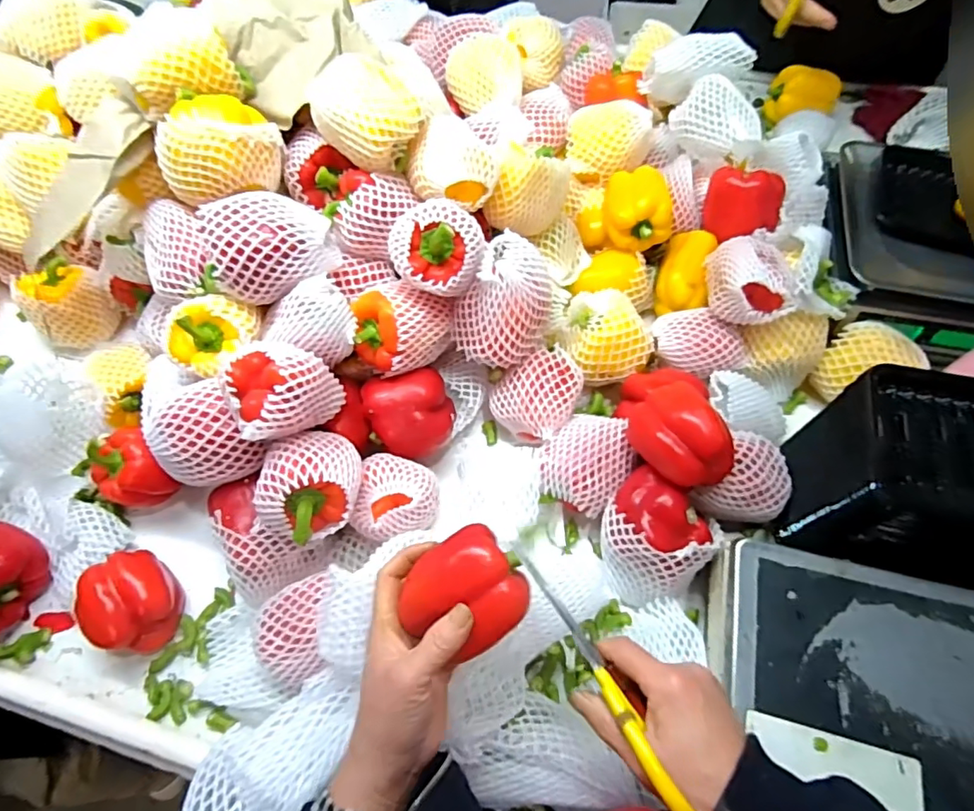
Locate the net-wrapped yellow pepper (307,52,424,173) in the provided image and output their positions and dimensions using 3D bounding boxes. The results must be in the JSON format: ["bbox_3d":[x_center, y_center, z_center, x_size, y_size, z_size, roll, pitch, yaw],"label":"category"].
[{"bbox_3d":[-0.120,-0.296,0.537,0.105,0.073,0.103,-15,64,-7],"label":"net-wrapped yellow pepper"}]

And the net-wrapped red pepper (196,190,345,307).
[{"bbox_3d":[-0.211,-0.158,0.529,0.117,0.074,0.078,-19,64,-9],"label":"net-wrapped red pepper"}]

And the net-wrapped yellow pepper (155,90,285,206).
[{"bbox_3d":[-0.273,-0.261,0.538,0.095,0.085,0.099,11,64,6],"label":"net-wrapped yellow pepper"}]

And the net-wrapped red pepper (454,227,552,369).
[{"bbox_3d":[0.019,-0.113,0.571,0.085,0.133,0.091,22,30,36],"label":"net-wrapped red pepper"}]

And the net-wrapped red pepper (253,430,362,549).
[{"bbox_3d":[-0.160,0.071,0.493,0.082,0.075,0.098,19,65,10],"label":"net-wrapped red pepper"}]

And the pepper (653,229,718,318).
[{"bbox_3d":[0.251,-0.164,0.677,0.066,0.061,0.105,8,79,26],"label":"pepper"}]

